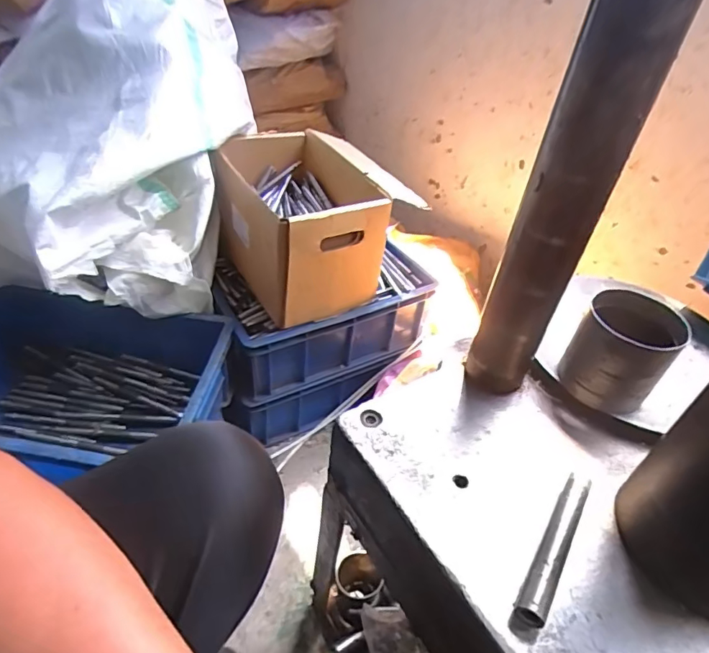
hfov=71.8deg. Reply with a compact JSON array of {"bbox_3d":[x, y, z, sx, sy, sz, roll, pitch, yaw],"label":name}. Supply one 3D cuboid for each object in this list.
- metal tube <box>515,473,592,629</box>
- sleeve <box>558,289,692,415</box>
[{"bbox_3d":[0.161,0.174,0.394,0.021,0.020,0.137,28,45,22],"label":"metal tube"},{"bbox_3d":[0.263,0.024,0.488,0.086,0.094,0.079,26,44,20],"label":"sleeve"}]

